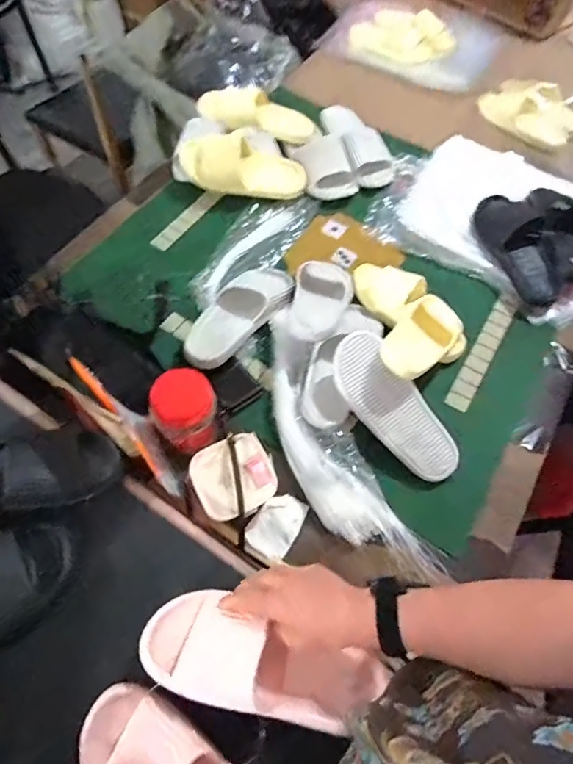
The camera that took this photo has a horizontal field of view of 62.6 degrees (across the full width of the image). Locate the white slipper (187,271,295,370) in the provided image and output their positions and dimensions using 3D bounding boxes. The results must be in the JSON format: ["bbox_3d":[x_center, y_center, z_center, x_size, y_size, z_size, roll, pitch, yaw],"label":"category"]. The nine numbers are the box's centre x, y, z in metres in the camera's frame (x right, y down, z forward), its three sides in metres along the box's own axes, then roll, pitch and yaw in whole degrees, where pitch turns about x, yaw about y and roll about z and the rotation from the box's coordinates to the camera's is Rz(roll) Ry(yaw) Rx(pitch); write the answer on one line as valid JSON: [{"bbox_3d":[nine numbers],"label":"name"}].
[{"bbox_3d":[-0.084,-0.126,0.861,0.101,0.061,0.252,41,66,18],"label":"white slipper"}]

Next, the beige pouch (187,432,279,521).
[{"bbox_3d":[-0.078,0.135,0.691,0.113,0.028,0.113,-21,64,-15],"label":"beige pouch"}]

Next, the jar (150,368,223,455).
[{"bbox_3d":[-0.150,0.044,0.708,0.090,0.110,0.090,2,61,-3],"label":"jar"}]

